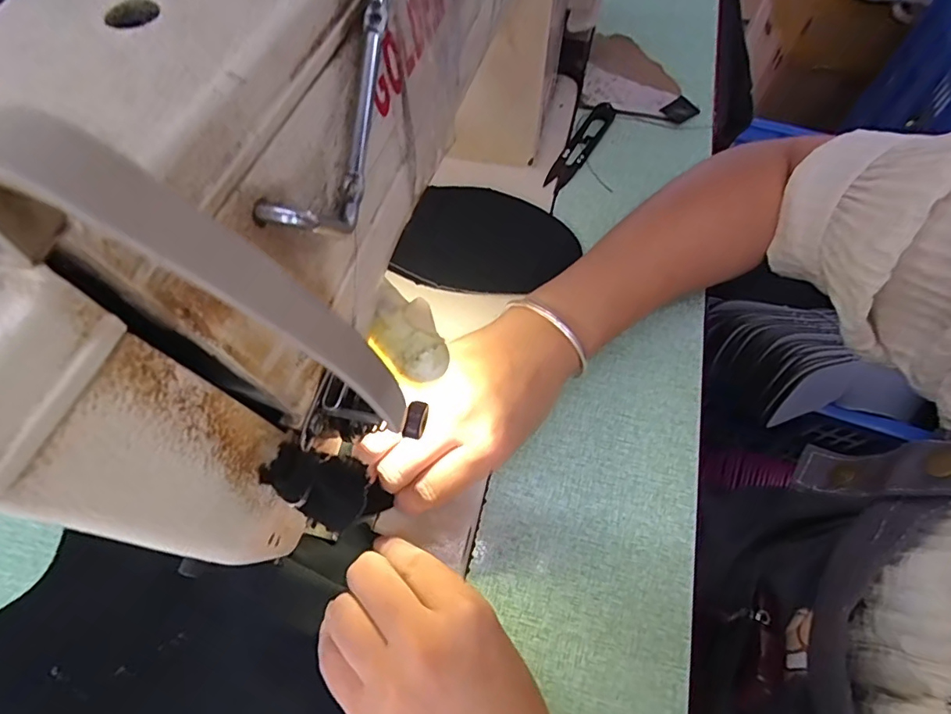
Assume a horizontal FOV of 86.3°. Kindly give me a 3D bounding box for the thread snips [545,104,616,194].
[{"bbox_3d":[0.085,-0.171,0.406,0.021,0.008,0.100,28,67,13],"label":"thread snips"}]

